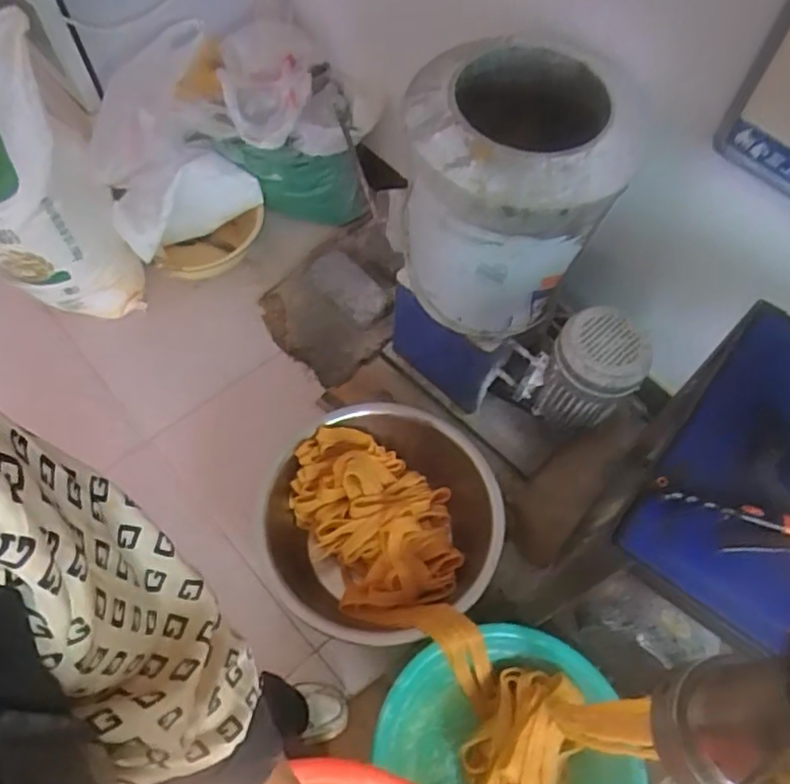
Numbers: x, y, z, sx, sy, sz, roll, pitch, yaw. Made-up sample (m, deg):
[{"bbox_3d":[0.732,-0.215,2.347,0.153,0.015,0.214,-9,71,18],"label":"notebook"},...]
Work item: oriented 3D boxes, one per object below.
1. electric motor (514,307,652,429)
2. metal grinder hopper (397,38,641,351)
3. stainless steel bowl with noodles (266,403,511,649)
[{"bbox_3d":[0.362,-0.027,1.195,0.166,0.247,0.153,-21,59,-19],"label":"electric motor"},{"bbox_3d":[0.165,-0.306,1.058,0.313,0.422,0.339,10,54,2],"label":"metal grinder hopper"},{"bbox_3d":[-0.019,0.260,1.264,0.431,0.216,0.420,3,54,-4],"label":"stainless steel bowl with noodles"}]

